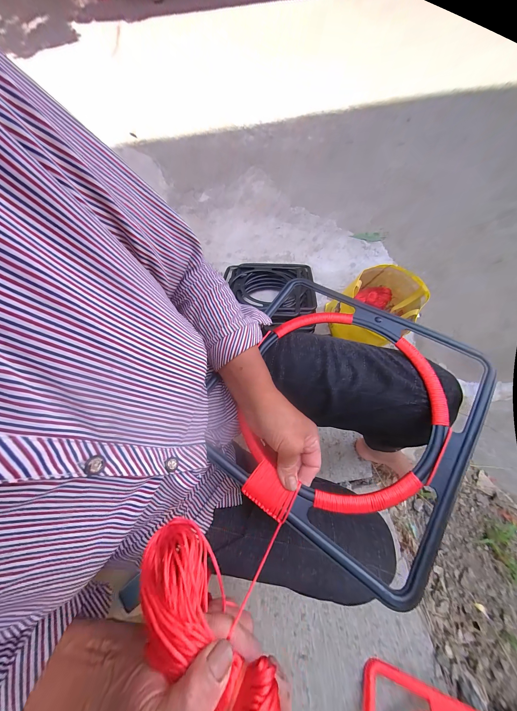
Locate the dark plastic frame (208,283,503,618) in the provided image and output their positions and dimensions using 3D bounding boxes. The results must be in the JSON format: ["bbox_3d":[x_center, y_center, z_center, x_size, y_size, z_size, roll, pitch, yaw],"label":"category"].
[{"bbox_3d":[0.107,0.059,0.304,0.321,0.037,0.323,32,71,12],"label":"dark plastic frame"}]

